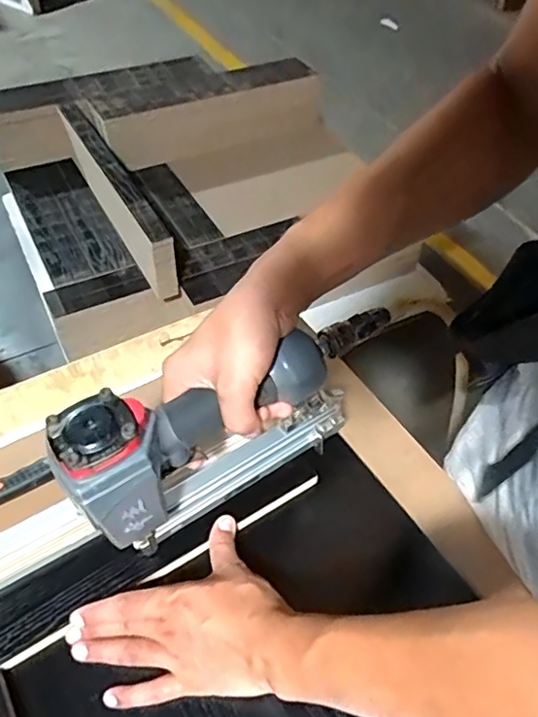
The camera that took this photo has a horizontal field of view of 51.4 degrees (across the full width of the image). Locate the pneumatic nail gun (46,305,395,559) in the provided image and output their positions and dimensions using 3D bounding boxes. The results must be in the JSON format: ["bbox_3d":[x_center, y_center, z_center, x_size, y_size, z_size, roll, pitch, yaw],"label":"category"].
[{"bbox_3d":[-0.024,0.046,0.432,0.258,0.136,0.057,-28,57,-24],"label":"pneumatic nail gun"}]

